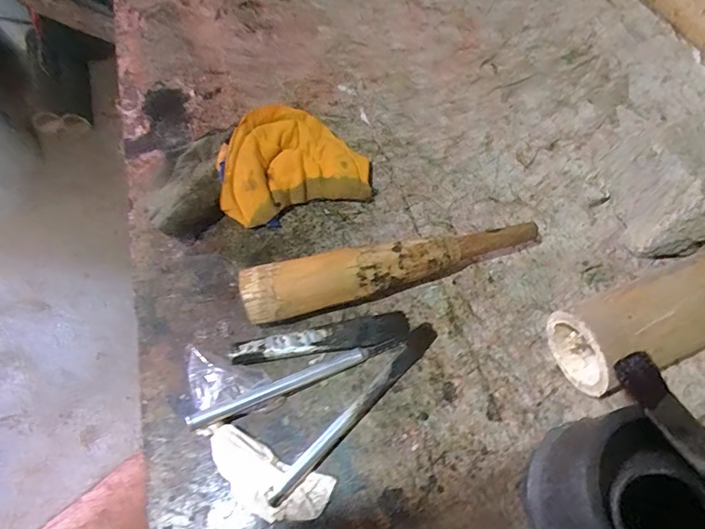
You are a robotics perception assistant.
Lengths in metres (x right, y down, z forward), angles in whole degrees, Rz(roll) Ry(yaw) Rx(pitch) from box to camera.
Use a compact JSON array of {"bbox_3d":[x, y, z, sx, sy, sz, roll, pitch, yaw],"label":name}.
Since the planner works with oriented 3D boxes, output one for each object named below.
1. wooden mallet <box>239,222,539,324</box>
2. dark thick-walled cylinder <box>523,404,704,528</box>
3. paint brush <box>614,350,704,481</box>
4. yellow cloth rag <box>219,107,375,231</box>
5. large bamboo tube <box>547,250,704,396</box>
[{"bbox_3d":[0.039,0.001,0.402,0.273,0.052,0.043,-13,62,-8],"label":"wooden mallet"},{"bbox_3d":[0.167,0.158,0.279,0.080,0.120,0.102,-25,65,-14],"label":"dark thick-walled cylinder"},{"bbox_3d":[0.210,0.114,0.251,0.023,0.021,0.138,-22,64,-13],"label":"paint brush"},{"bbox_3d":[-0.067,-0.111,0.463,0.161,0.066,0.113,-19,63,-11],"label":"yellow cloth rag"},{"bbox_3d":[0.355,0.007,0.380,0.381,0.077,0.071,-19,63,-11],"label":"large bamboo tube"}]

